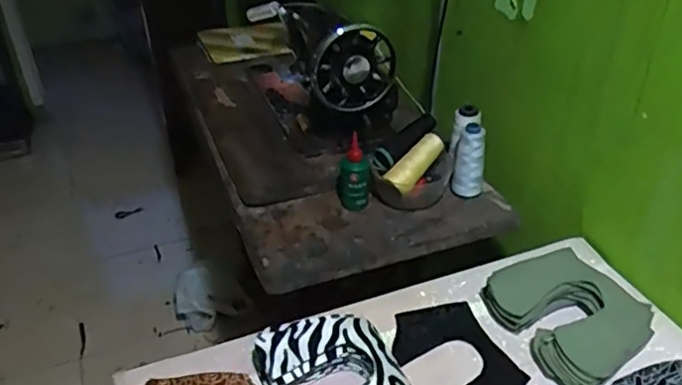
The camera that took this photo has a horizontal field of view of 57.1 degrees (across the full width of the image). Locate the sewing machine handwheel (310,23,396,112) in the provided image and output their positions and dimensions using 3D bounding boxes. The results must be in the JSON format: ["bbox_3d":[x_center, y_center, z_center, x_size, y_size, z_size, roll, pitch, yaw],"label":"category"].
[{"bbox_3d":[0.019,-0.187,0.949,0.131,0.135,0.021,-14,37,-19],"label":"sewing machine handwheel"}]

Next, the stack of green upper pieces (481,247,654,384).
[{"bbox_3d":[0.262,0.138,0.713,0.136,0.052,0.166,-18,38,-23],"label":"stack of green upper pieces"}]

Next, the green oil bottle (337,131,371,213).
[{"bbox_3d":[0.018,-0.031,0.927,0.043,0.106,0.049,-6,35,-8],"label":"green oil bottle"}]

